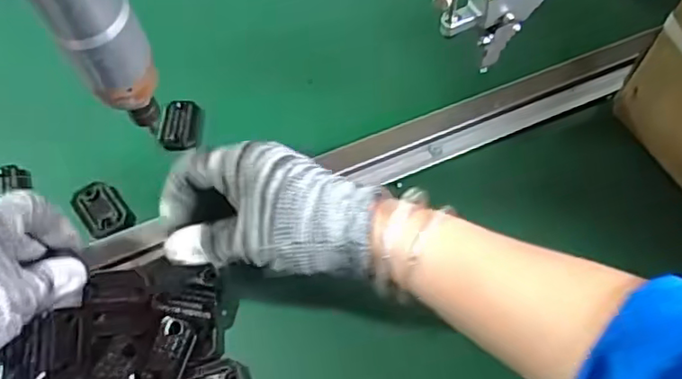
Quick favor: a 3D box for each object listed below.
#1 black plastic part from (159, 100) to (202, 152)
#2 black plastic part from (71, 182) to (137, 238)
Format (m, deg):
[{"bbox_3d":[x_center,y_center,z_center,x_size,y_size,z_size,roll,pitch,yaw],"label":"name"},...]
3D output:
[{"bbox_3d":[-0.119,-0.048,0.463,0.028,0.007,0.044,3,62,-1],"label":"black plastic part"},{"bbox_3d":[-0.164,0.013,0.428,0.029,0.006,0.046,-32,68,-18],"label":"black plastic part"}]

